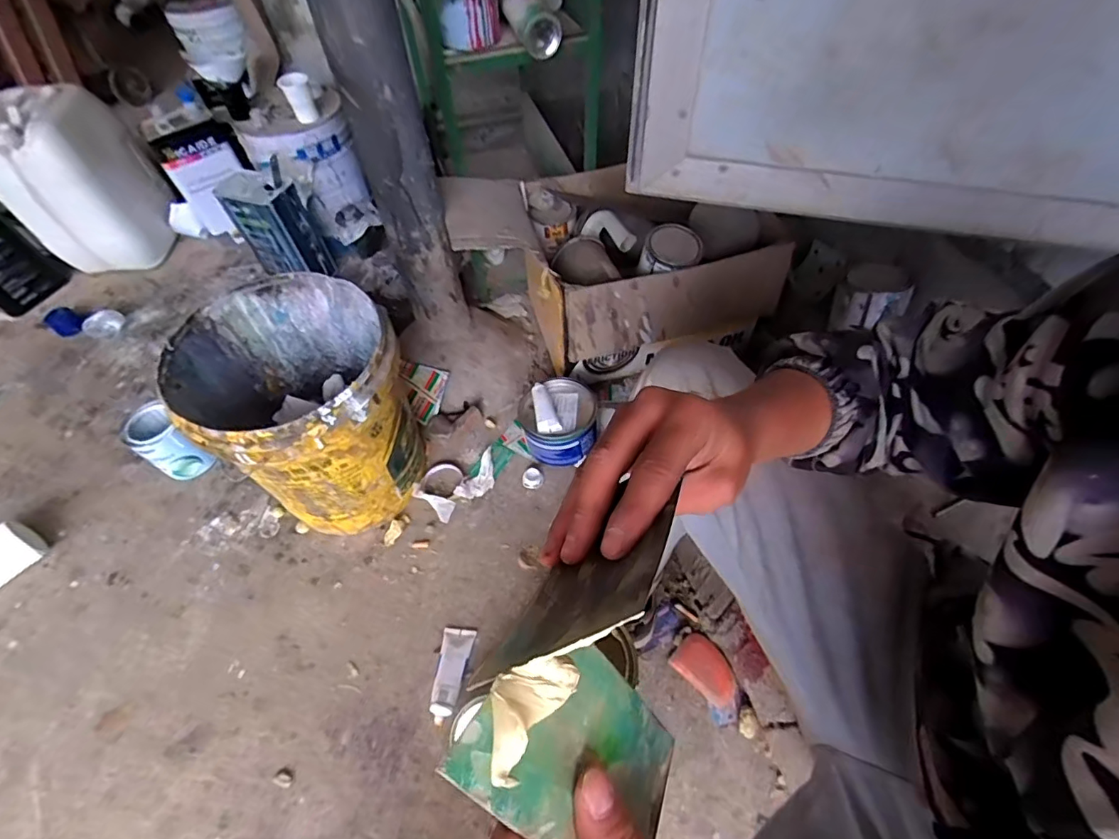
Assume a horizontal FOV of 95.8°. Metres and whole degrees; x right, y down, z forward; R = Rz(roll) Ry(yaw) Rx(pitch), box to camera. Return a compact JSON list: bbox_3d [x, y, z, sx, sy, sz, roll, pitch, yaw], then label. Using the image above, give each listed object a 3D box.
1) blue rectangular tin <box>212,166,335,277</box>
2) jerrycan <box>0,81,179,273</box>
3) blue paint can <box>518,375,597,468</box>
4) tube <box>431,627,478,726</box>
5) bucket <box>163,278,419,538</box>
[{"bbox_3d":[-0.686,-0.468,1.233,0.166,0.218,0.115,18,59,14],"label":"blue rectangular tin"},{"bbox_3d":[-1.217,-0.601,1.298,0.244,0.386,0.256,3,55,4],"label":"jerrycan"},{"bbox_3d":[-0.004,0.004,0.997,0.143,0.104,0.152,-1,56,2],"label":"blue paint can"},{"bbox_3d":[-0.169,0.397,0.792,0.050,0.025,0.132,3,57,5],"label":"tube"},{"bbox_3d":[-0.393,-0.003,0.863,0.304,0.363,0.287,-1,55,1],"label":"bucket"}]

